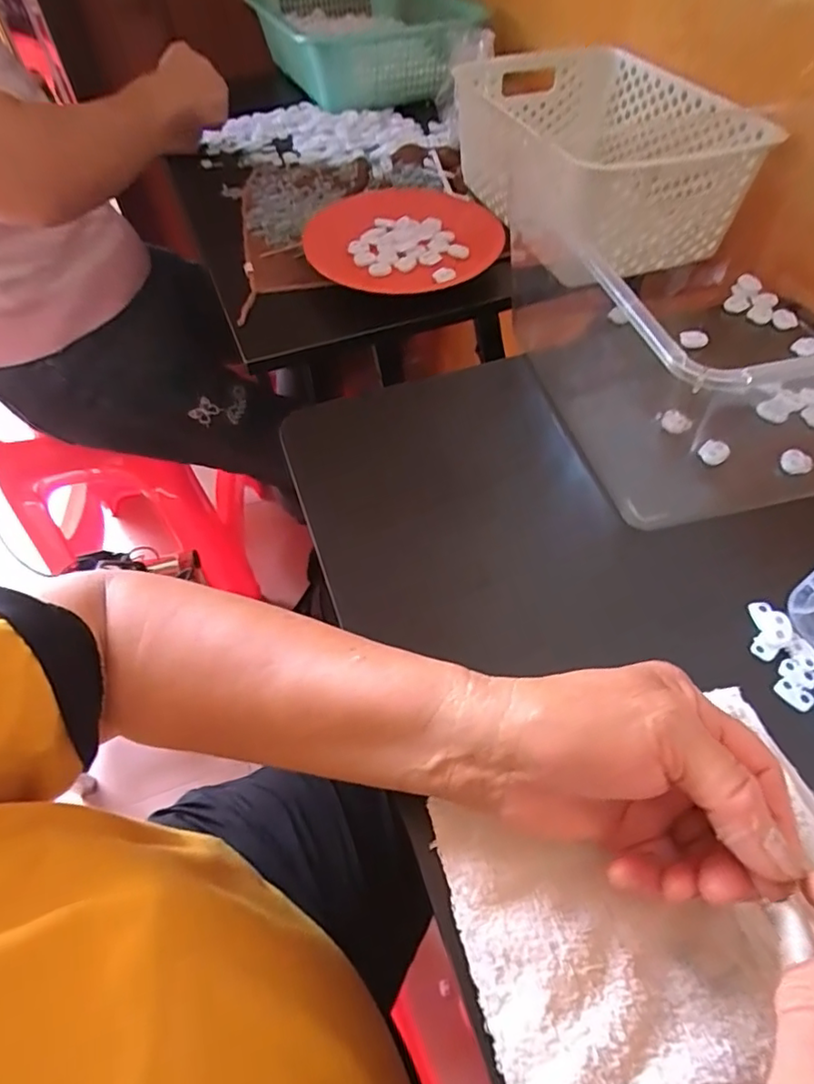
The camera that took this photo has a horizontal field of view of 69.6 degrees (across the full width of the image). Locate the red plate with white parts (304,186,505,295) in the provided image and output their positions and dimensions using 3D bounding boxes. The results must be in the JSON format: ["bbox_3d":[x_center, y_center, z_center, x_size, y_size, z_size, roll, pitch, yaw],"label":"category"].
[{"bbox_3d":[0.004,-0.315,0.601,0.198,0.016,0.186,-1,53,1],"label":"red plate with white parts"}]

